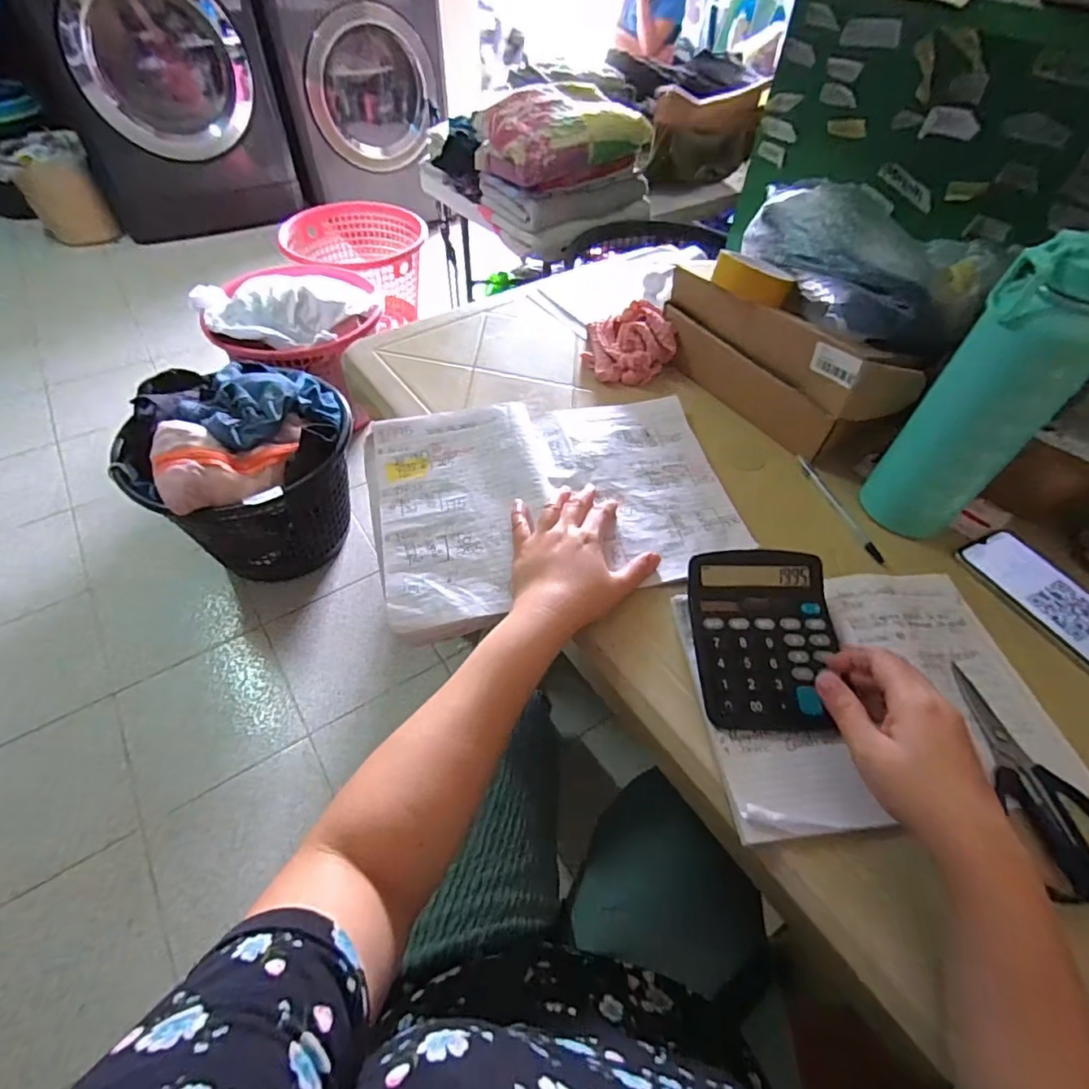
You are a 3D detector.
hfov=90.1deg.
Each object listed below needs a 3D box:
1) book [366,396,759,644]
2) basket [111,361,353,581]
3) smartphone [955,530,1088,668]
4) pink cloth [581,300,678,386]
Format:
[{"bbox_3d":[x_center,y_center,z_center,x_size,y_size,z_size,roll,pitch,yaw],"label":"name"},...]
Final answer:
[{"bbox_3d":[0.007,-0.055,0.563,0.356,0.041,0.254,-12,55,-11],"label":"book"},{"bbox_3d":[-0.659,-0.170,1.222,0.417,0.367,0.406,-14,55,-13],"label":"basket"},{"bbox_3d":[0.473,0.049,0.498,0.080,0.013,0.160,-25,58,-20],"label":"smartphone"},{"bbox_3d":[0.109,-0.259,0.697,0.113,0.054,0.106,9,53,3],"label":"pink cloth"}]

